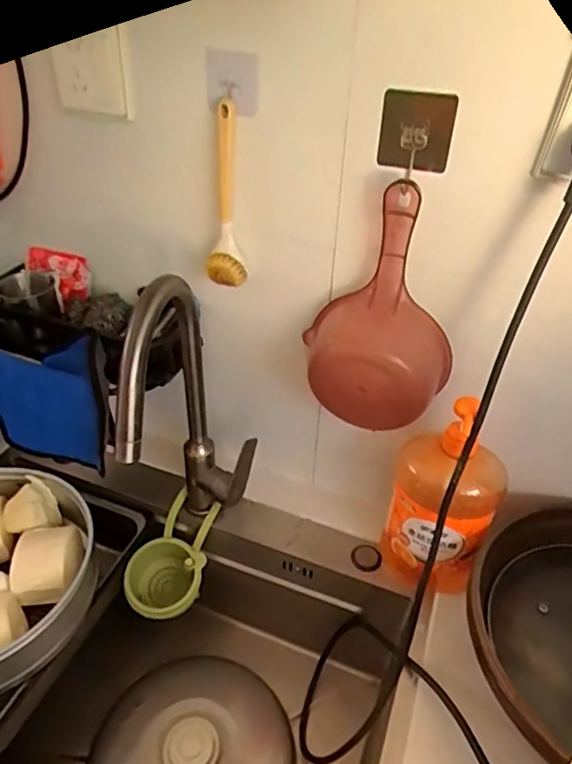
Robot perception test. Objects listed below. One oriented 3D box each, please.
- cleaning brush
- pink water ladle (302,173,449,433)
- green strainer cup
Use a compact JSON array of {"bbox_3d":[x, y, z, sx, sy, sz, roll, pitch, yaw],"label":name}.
[{"bbox_3d":[-0.067,-0.198,0.604,0.046,0.185,0.051,-3,37,-7],"label":"cleaning brush"},{"bbox_3d":[0.095,-0.065,0.581,0.166,0.235,0.078,14,38,15],"label":"pink water ladle"},{"bbox_3d":[-0.163,0.251,0.766,0.105,0.120,0.141,19,39,22],"label":"green strainer cup"}]

